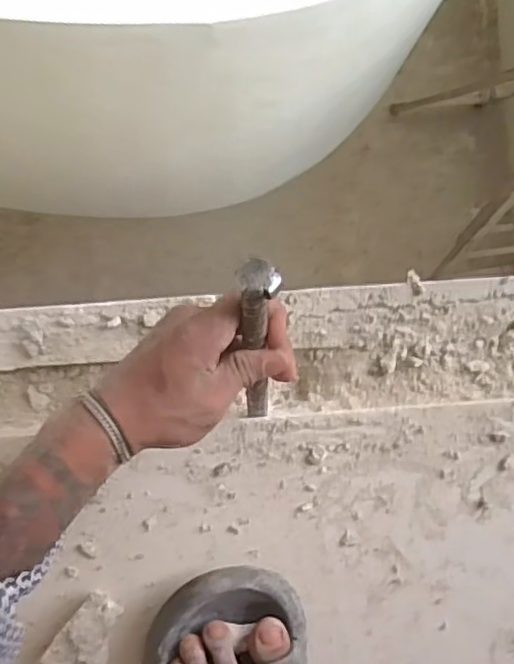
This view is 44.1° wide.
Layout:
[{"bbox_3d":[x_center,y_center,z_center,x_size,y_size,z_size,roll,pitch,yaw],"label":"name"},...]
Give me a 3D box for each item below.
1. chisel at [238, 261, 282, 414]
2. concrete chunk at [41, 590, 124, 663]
[{"bbox_3d":[0.001,0.014,0.434,0.022,0.177,0.024,-5,57,-4],"label":"chisel"},{"bbox_3d":[-0.126,0.230,0.469,0.040,0.019,0.075,37,85,-1],"label":"concrete chunk"}]

